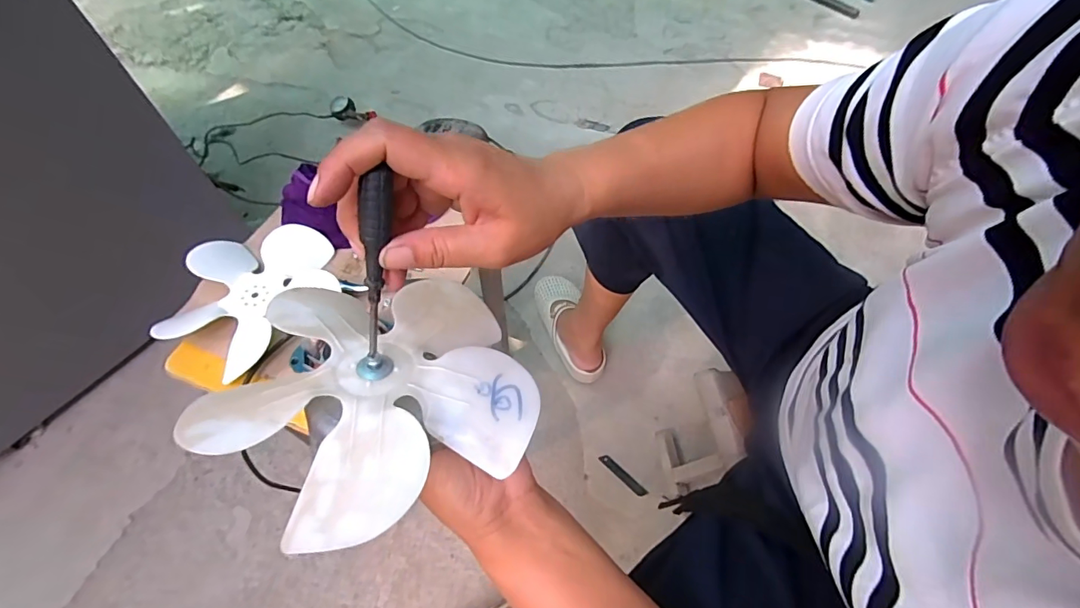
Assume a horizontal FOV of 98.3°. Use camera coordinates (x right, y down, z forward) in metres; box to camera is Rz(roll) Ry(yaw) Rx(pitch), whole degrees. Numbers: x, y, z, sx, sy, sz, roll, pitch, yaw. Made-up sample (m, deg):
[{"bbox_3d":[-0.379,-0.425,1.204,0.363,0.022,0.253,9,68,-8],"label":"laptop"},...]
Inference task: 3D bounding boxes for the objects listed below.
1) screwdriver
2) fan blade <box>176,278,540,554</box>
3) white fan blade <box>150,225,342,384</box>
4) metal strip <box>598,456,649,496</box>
[{"bbox_3d":[-0.085,-0.018,0.242,0.010,0.104,0.010,19,29,10],"label":"screwdriver"},{"bbox_3d":[-0.096,0.050,0.272,0.173,0.040,0.169,-13,46,-29],"label":"fan blade"},{"bbox_3d":[-0.313,-0.017,0.507,0.155,0.033,0.171,23,60,15],"label":"white fan blade"},{"bbox_3d":[0.151,0.312,0.853,0.099,0.004,0.018,38,64,23],"label":"metal strip"}]

